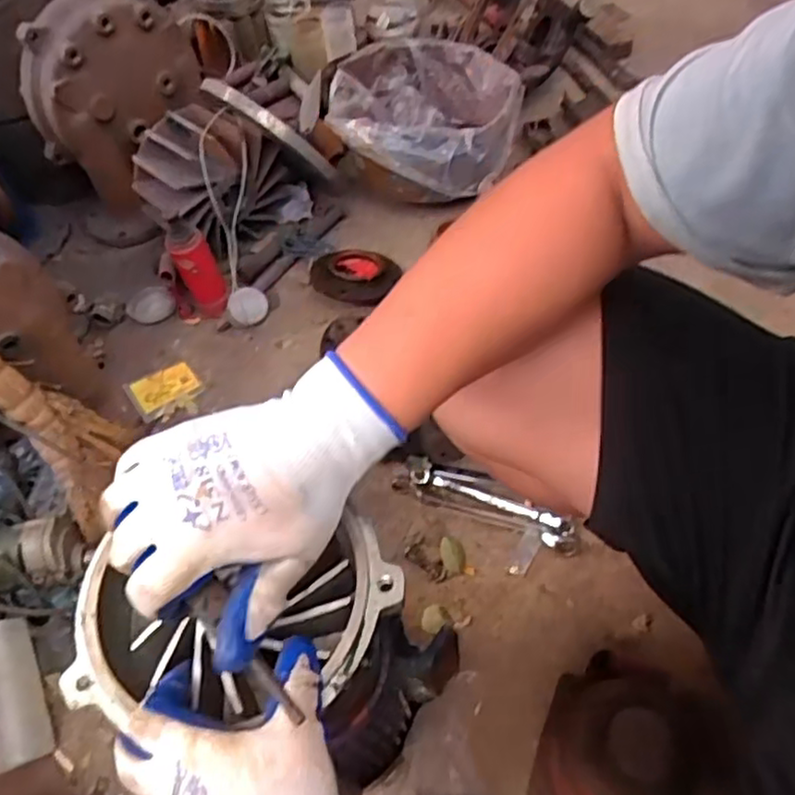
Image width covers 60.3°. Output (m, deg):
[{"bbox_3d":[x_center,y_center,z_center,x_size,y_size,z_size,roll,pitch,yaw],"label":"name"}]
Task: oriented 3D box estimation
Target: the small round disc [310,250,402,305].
[{"bbox_3d":[-0.075,-0.210,1.161,0.130,0.034,0.130,5,49,-6],"label":"small round disc"}]

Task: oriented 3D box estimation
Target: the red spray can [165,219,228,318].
[{"bbox_3d":[-0.326,-0.207,1.127,0.065,0.179,0.068,-26,58,-11],"label":"red spray can"}]

